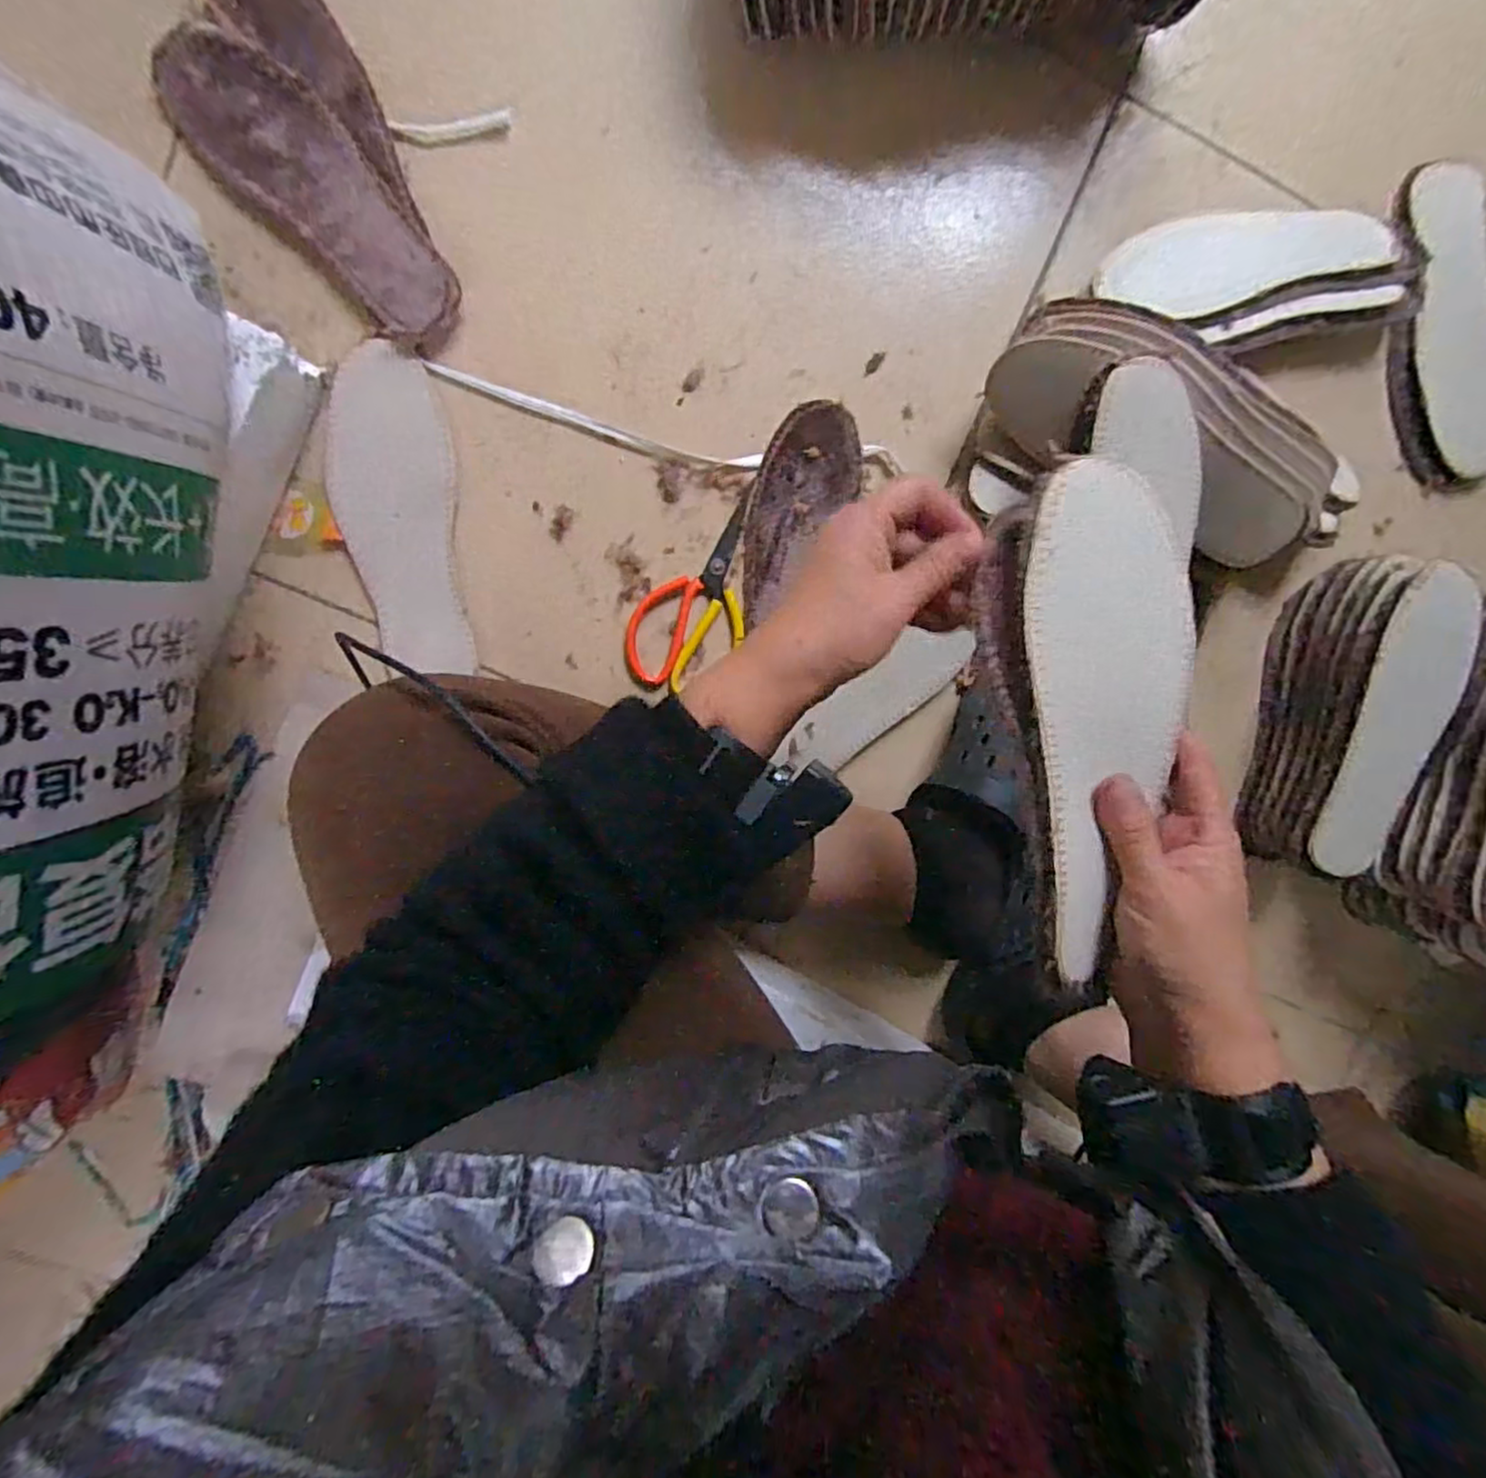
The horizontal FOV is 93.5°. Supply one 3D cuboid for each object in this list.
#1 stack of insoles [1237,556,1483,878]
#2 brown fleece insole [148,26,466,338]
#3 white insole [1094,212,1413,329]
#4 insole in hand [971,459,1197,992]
[{"bbox_3d":[0.500,-0.016,0.575,0.095,0.090,0.250,12,99,-7],"label":"stack of insoles"},{"bbox_3d":[-0.304,-0.390,0.494,0.083,0.015,0.238,-44,99,1],"label":"brown fleece insole"},{"bbox_3d":[0.393,-0.372,0.546,0.232,0.026,0.085,-15,83,0],"label":"white insole"},{"bbox_3d":[0.162,-0.007,0.330,0.092,0.026,0.231,0,90,-3],"label":"insole in hand"}]

